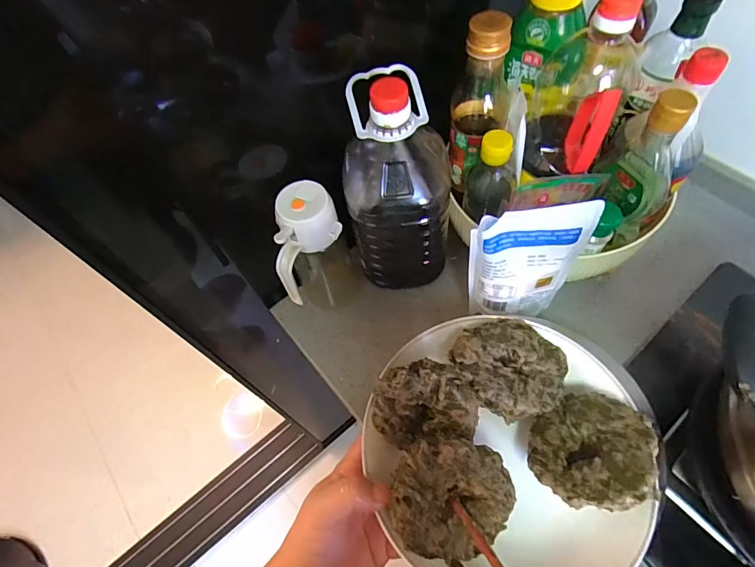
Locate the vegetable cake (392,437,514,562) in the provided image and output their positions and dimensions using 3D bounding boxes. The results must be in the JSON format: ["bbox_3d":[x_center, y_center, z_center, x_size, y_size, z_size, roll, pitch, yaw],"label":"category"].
[{"bbox_3d":[0.049,0.141,0.284,0.078,0.017,0.069,7,76,-7],"label":"vegetable cake"}]

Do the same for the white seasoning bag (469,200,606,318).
[{"bbox_3d":[0.156,-0.015,0.458,0.114,0.162,0.038,-5,60,2],"label":"white seasoning bag"}]

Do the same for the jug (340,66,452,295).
[{"bbox_3d":[0.026,-0.106,0.489,0.115,0.253,0.110,-2,60,4],"label":"jug"}]

